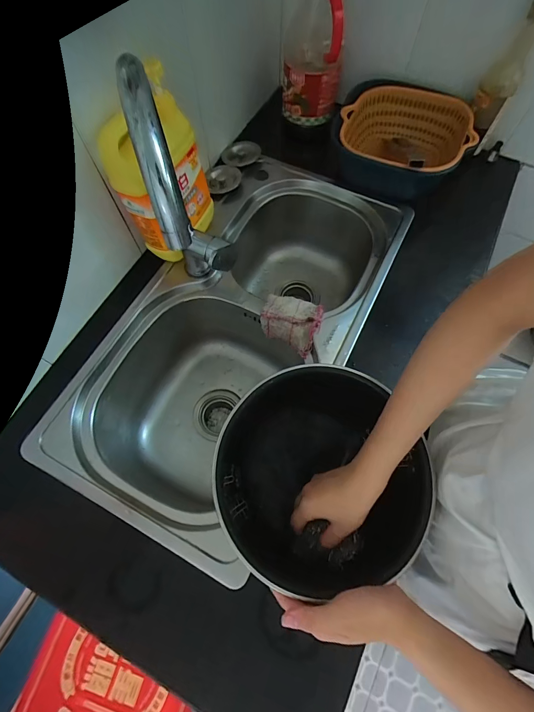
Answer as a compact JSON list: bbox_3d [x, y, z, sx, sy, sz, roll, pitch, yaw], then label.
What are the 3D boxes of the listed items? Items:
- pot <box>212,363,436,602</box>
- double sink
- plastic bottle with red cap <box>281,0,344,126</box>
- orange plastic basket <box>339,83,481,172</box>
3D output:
[{"bbox_3d":[0.056,0.141,0.402,0.218,0.120,0.224,0,67,0],"label":"pot"},{"bbox_3d":[-0.045,-0.027,0.659,0.360,0.239,0.690,28,70,11],"label":"double sink"},{"bbox_3d":[0.085,-0.559,0.578,0.103,0.243,0.085,11,67,4],"label":"plastic bottle with red cap"},{"bbox_3d":[0.257,-0.399,0.649,0.230,0.112,0.209,17,68,7],"label":"orange plastic basket"}]

